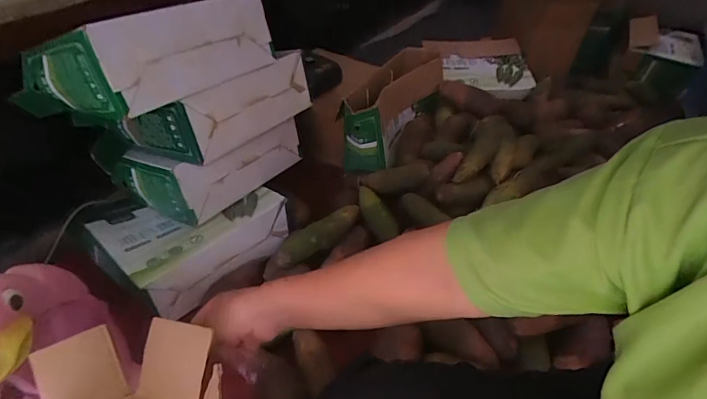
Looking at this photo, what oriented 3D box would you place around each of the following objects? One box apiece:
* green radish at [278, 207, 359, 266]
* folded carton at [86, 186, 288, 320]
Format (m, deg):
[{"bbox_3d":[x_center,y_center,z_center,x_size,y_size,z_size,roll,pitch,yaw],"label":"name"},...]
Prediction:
[{"bbox_3d":[-0.068,0.071,0.881,0.217,0.044,0.067,-33,52,-31],"label":"green radish"},{"bbox_3d":[-0.363,0.060,0.919,0.282,0.097,0.346,32,50,28],"label":"folded carton"}]

